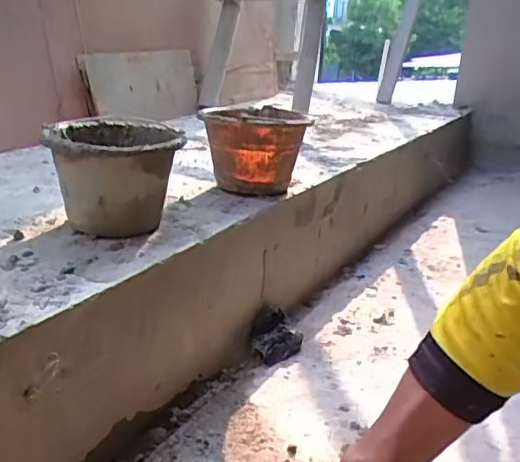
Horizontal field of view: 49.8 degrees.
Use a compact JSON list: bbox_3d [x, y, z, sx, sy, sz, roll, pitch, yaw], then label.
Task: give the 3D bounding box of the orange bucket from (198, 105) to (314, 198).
[{"bbox_3d":[-0.014,-0.186,1.228,0.218,0.171,0.218,3,21,-1],"label":"orange bucket"}]

